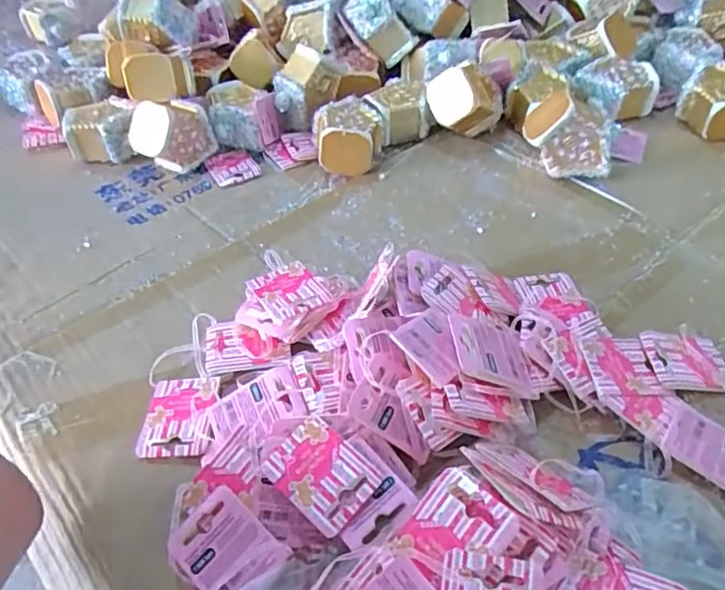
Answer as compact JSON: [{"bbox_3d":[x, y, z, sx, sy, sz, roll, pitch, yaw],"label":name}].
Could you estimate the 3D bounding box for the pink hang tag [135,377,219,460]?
[{"bbox_3d":[-0.122,0.080,0.394,0.048,0.009,0.059,-5,46,-3],"label":"pink hang tag"}]

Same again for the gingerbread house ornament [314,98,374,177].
[{"bbox_3d":[-0.015,-0.162,0.603,0.067,0.047,0.079,-7,46,-4],"label":"gingerbread house ornament"}]

